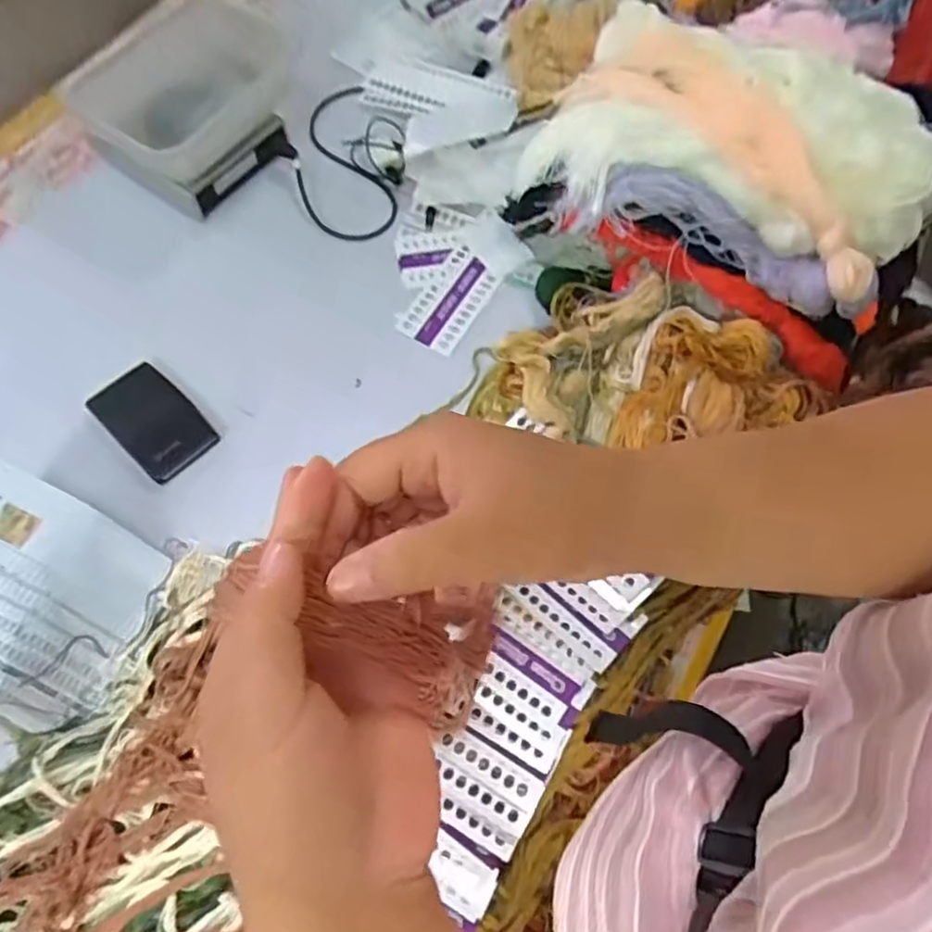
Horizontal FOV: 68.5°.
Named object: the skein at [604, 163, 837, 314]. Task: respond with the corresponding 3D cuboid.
[{"bbox_3d":[0.300,-0.270,0.806,0.289,0.074,0.058,26,69,11],"label":"skein"}]

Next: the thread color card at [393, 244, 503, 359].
[{"bbox_3d":[-0.021,-0.221,0.913,0.084,0.008,0.151,31,74,7],"label":"thread color card"}]

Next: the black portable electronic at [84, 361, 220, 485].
[{"bbox_3d":[-0.375,-0.055,0.825,0.146,0.019,0.096,41,72,16],"label":"black portable electronic"}]

